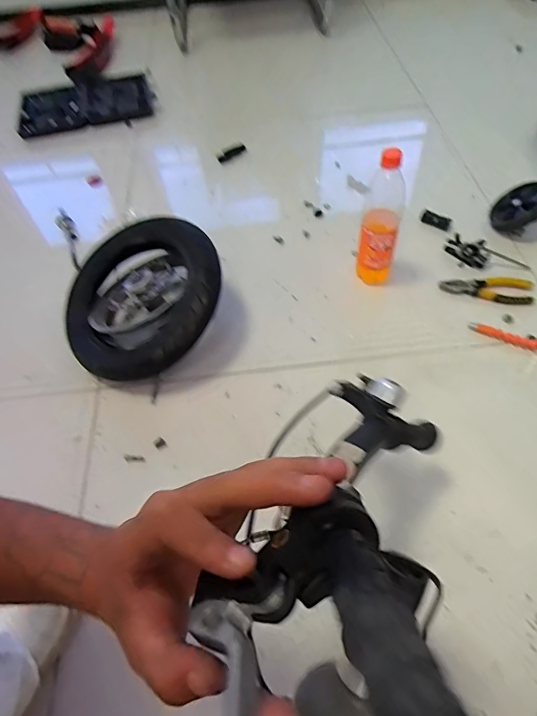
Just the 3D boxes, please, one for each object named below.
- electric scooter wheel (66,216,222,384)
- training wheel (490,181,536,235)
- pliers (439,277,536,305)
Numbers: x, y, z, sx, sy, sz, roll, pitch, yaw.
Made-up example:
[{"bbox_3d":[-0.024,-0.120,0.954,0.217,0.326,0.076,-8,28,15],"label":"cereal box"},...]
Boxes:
[{"bbox_3d":[-0.210,-0.101,0.722,0.277,0.072,0.278,-10,65,22],"label":"electric scooter wheel"},{"bbox_3d":[0.546,-0.274,0.815,0.196,0.082,0.089,26,62,20],"label":"training wheel"},{"bbox_3d":[0.396,-0.123,0.761,0.157,0.013,0.055,4,56,7],"label":"pliers"}]

